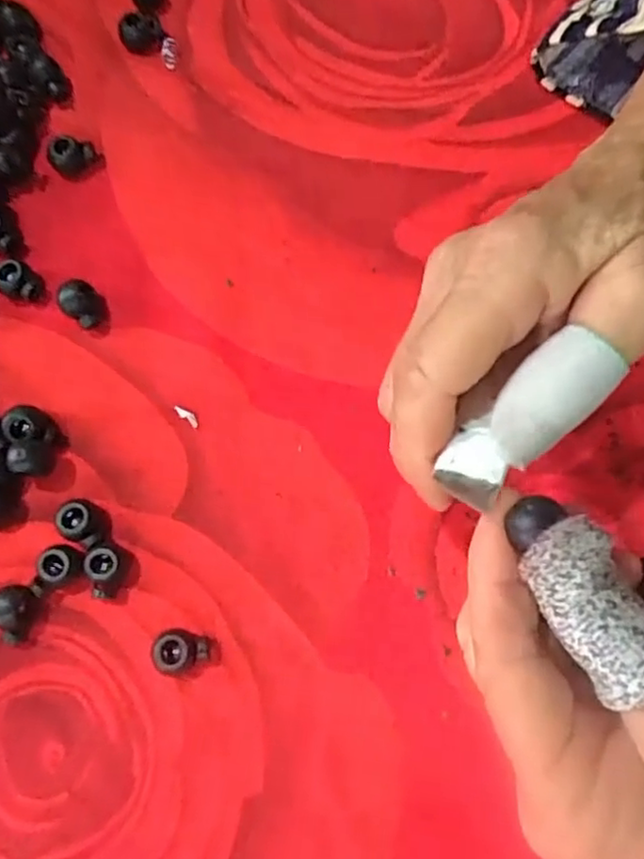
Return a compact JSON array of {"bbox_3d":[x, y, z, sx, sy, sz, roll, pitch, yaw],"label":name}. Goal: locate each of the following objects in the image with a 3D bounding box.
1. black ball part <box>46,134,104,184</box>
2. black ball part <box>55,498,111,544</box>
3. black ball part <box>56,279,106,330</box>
[{"bbox_3d":[-0.105,-0.116,0.280,0.016,0.013,0.018,36,77,11],"label":"black ball part"},{"bbox_3d":[-0.087,0.034,0.241,0.017,0.011,0.015,8,74,4],"label":"black ball part"},{"bbox_3d":[-0.095,-0.049,0.262,0.015,0.012,0.019,-42,76,-10],"label":"black ball part"}]

